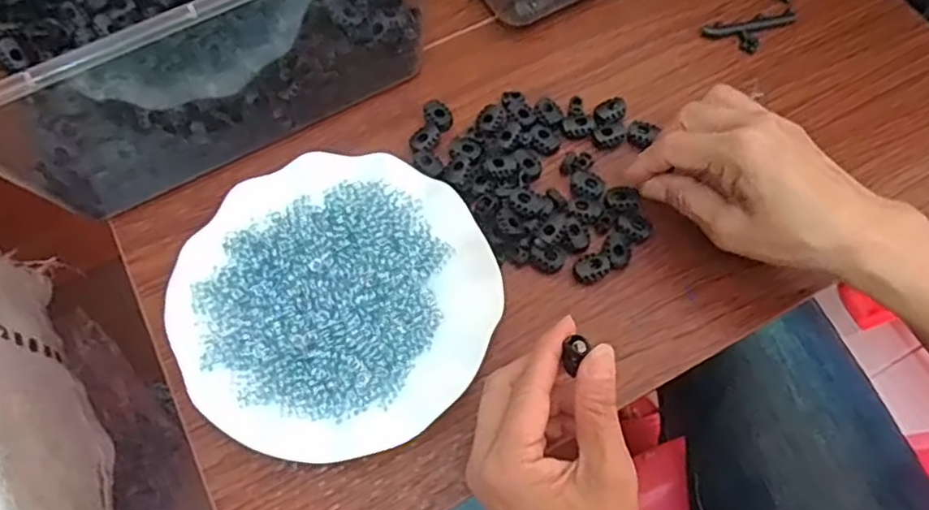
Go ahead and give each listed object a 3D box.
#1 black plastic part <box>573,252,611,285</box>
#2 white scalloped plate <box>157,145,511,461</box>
[{"bbox_3d":[0.079,0.008,0.405,0.024,0.010,0.016,-27,71,-10],"label":"black plastic part"},{"bbox_3d":[-0.075,0.026,0.386,0.178,0.030,0.177,0,68,0],"label":"white scalloped plate"}]

